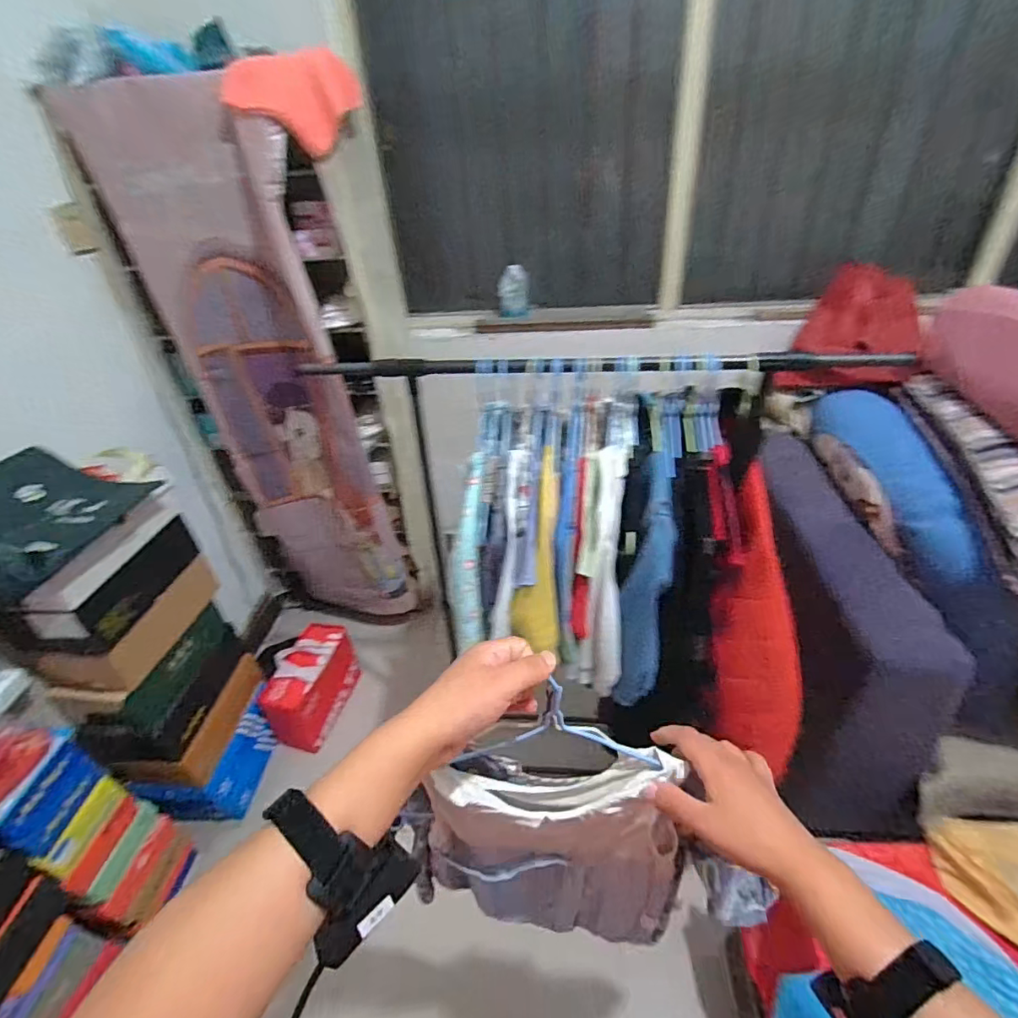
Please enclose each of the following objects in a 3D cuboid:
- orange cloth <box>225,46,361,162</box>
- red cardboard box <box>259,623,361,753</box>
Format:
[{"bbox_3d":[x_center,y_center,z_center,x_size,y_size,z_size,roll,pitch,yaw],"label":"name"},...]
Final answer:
[{"bbox_3d":[-0.441,-0.832,1.071,0.230,0.151,0.162,0,38,6],"label":"orange cloth"},{"bbox_3d":[-0.579,0.524,1.557,0.165,0.188,0.298,7,39,15],"label":"red cardboard box"}]

